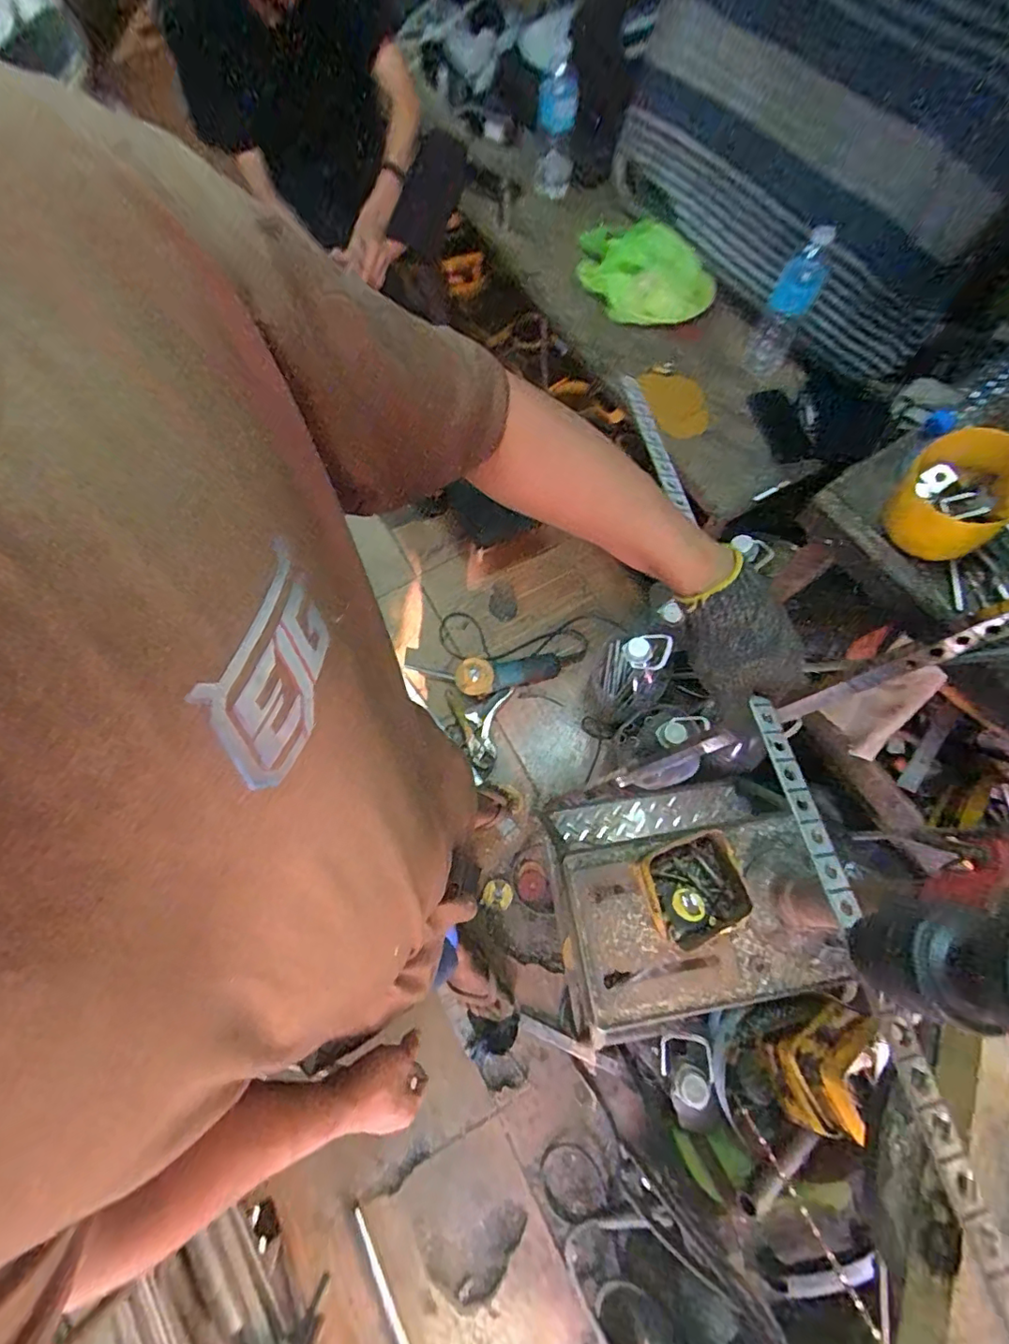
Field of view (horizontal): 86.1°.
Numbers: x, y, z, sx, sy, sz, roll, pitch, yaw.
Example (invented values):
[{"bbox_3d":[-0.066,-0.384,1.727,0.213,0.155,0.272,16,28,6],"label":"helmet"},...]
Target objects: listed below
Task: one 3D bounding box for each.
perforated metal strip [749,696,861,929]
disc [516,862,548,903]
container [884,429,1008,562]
[{"bbox_3d":[0.204,0.092,0.370,0.018,0.009,0.147,-10,62,-1],"label":"perforated metal strip"},{"bbox_3d":[0.064,0.491,1.264,0.067,0.019,0.084,3,72,3],"label":"disc"},{"bbox_3d":[0.489,-0.191,0.584,0.101,0.090,0.110,-1,72,2],"label":"container"}]

